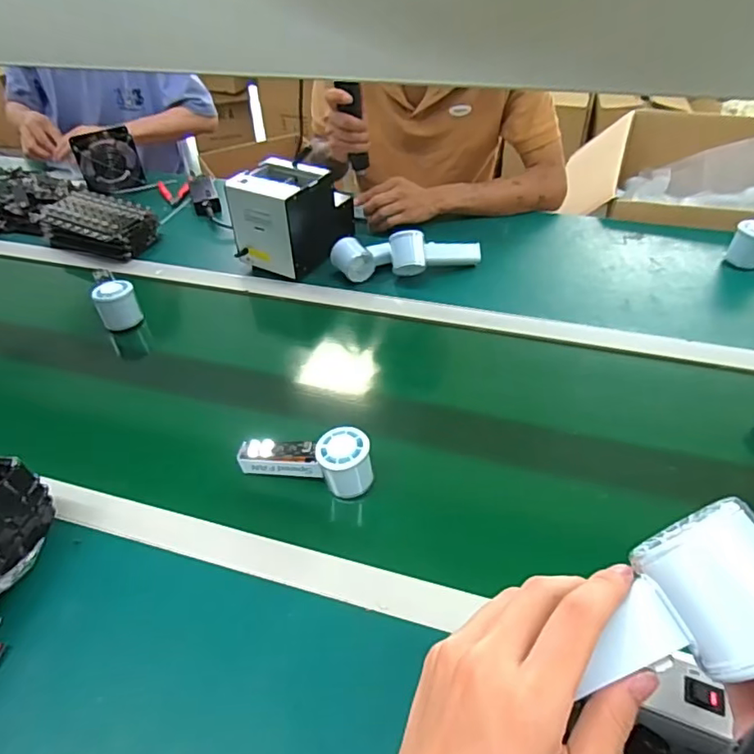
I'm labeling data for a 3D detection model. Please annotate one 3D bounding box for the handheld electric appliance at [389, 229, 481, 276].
[{"bbox_3d":[0.098,-0.205,0.899,0.151,0.062,0.048,-10,44,-6],"label":"handheld electric appliance"}]

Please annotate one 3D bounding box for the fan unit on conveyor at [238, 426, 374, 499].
[{"bbox_3d":[-0.080,0.094,0.611,0.147,0.065,0.049,0,44,4],"label":"fan unit on conveyor"}]

